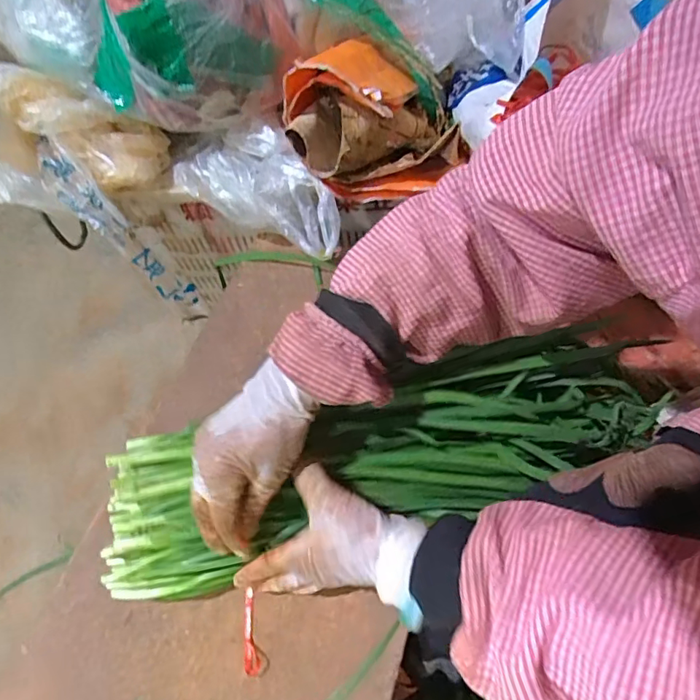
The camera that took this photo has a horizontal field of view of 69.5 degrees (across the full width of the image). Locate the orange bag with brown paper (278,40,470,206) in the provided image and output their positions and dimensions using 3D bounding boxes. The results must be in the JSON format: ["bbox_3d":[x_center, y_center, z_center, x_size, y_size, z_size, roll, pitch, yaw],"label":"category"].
[{"bbox_3d":[0.024,-0.231,0.496,0.169,0.122,0.131,-11,59,0],"label":"orange bag with brown paper"}]

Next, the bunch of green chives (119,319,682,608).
[{"bbox_3d":[0.036,0.079,0.425,0.474,0.077,0.114,-15,57,-9],"label":"bunch of green chives"}]

